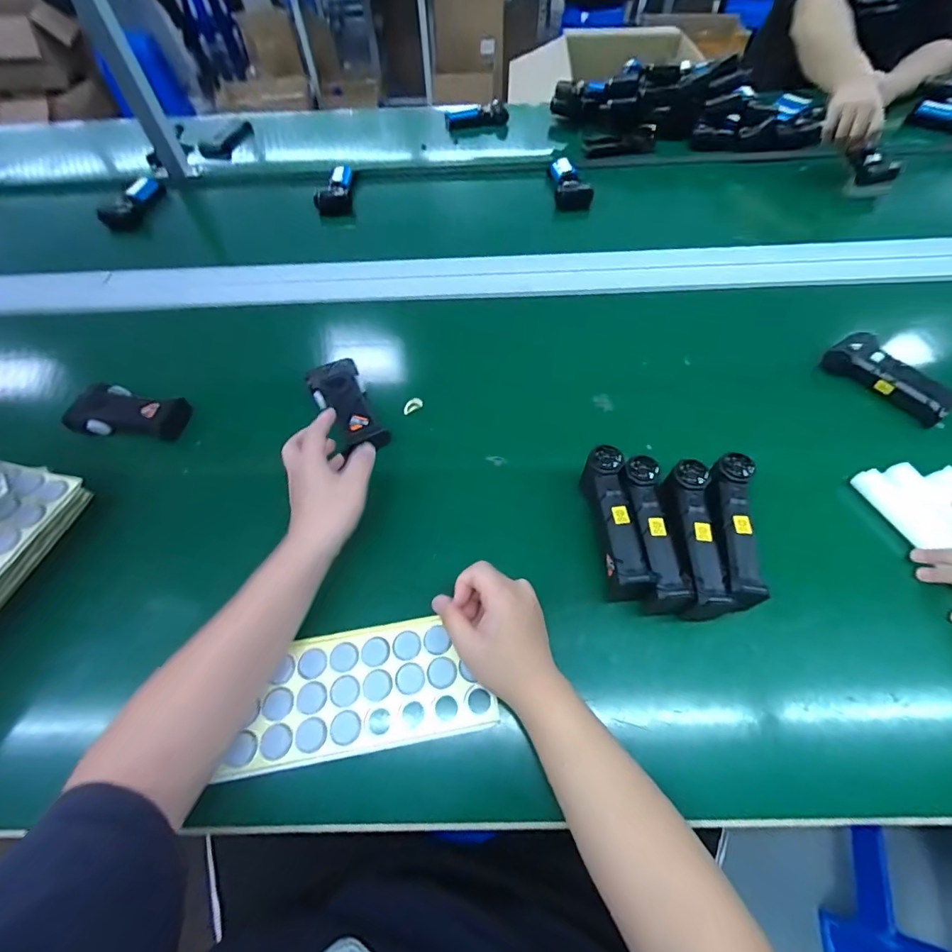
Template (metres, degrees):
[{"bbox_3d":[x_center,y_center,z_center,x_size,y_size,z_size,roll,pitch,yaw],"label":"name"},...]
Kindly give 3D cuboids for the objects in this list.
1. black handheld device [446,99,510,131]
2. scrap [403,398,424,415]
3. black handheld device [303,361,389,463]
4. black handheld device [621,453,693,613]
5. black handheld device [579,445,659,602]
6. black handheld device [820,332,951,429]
[{"bbox_3d":[0.002,-0.892,1.080,0.150,0.044,0.033,-13,59,-5],"label":"black handheld device"},{"bbox_3d":[-0.092,-0.102,0.628,0.030,0.011,0.015,-26,61,-13],"label":"scrap"},{"bbox_3d":[-0.175,-0.096,0.598,0.067,0.044,0.145,-27,68,-13],"label":"black handheld device"},{"bbox_3d":[0.183,0.060,0.458,0.043,0.059,0.156,-5,59,-1],"label":"black handheld device"},{"bbox_3d":[0.147,0.048,0.463,0.036,0.059,0.150,-7,59,-1],"label":"black handheld device"},{"bbox_3d":[0.562,-0.135,0.590,0.052,0.039,0.152,-35,63,-17],"label":"black handheld device"}]

